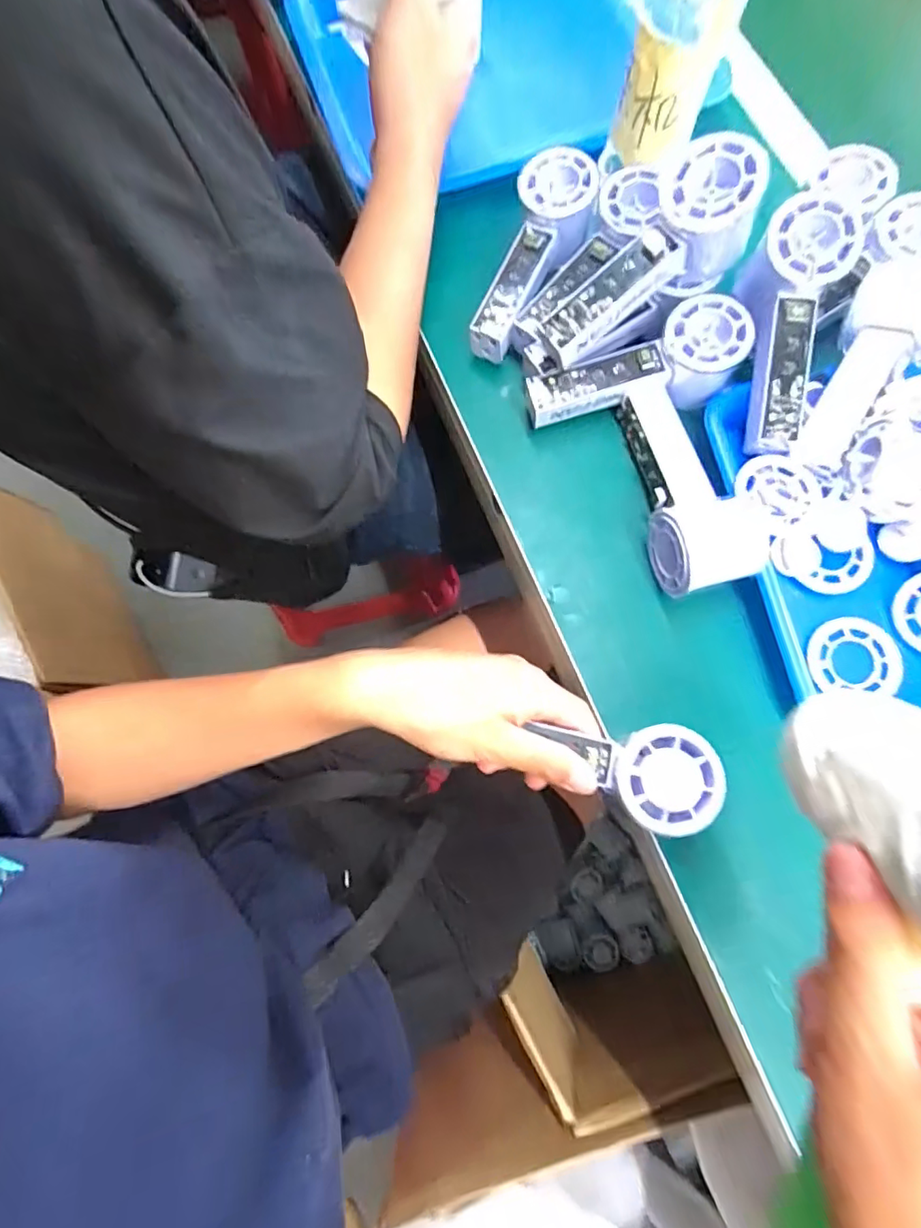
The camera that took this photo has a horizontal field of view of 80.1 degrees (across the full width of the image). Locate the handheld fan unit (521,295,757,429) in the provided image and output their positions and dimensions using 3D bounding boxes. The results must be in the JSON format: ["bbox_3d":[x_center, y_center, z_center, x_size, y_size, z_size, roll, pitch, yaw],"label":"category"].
[{"bbox_3d":[0.124,-0.169,0.392,0.149,0.059,0.053,-15,76,-2],"label":"handheld fan unit"}]

